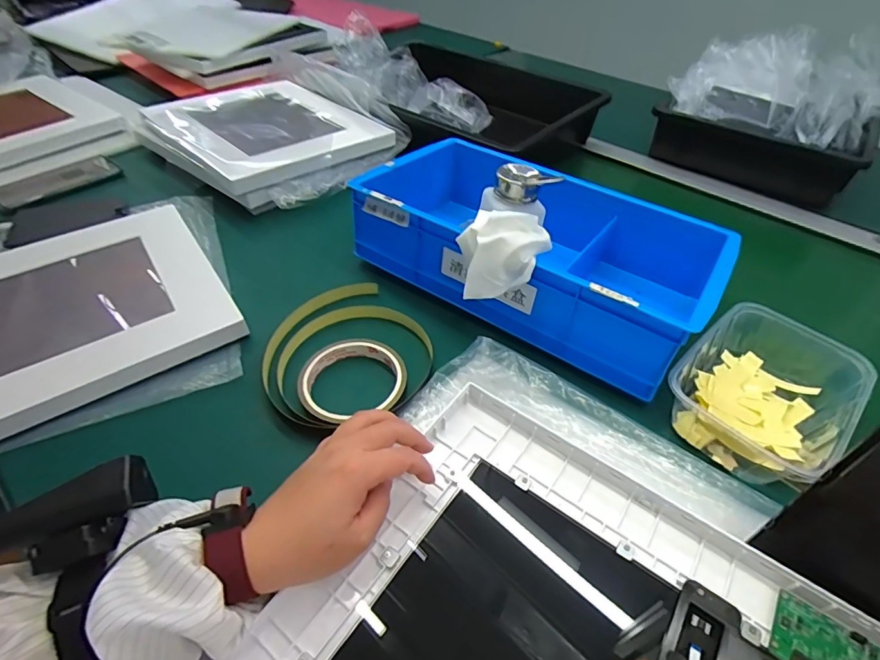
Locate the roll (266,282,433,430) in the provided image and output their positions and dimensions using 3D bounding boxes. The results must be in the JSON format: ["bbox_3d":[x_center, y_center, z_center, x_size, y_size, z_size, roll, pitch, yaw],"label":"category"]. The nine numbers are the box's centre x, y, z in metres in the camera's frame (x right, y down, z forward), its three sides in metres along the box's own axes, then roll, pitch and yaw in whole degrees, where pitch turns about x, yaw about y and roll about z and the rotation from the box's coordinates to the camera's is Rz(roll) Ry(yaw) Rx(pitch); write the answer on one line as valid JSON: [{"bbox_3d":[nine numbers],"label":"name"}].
[{"bbox_3d":[-0.082,0.021,0.418,0.145,0.026,0.149,2,46,-2],"label":"roll"}]

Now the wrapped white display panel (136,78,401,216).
[{"bbox_3d":[-0.264,-0.299,0.686,0.352,0.043,0.267,34,53,27],"label":"wrapped white display panel"}]

